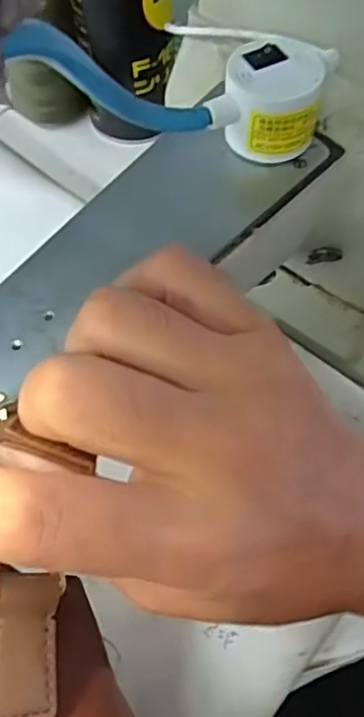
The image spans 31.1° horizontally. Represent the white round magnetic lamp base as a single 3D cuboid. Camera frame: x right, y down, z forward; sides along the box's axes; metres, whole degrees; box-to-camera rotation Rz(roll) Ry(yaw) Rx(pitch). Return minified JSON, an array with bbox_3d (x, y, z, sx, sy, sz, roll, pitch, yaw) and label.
[{"bbox_3d":[0.032,-0.098,0.252,0.040,0.034,0.033,2,60,4],"label":"white round magnetic lamp base"}]

